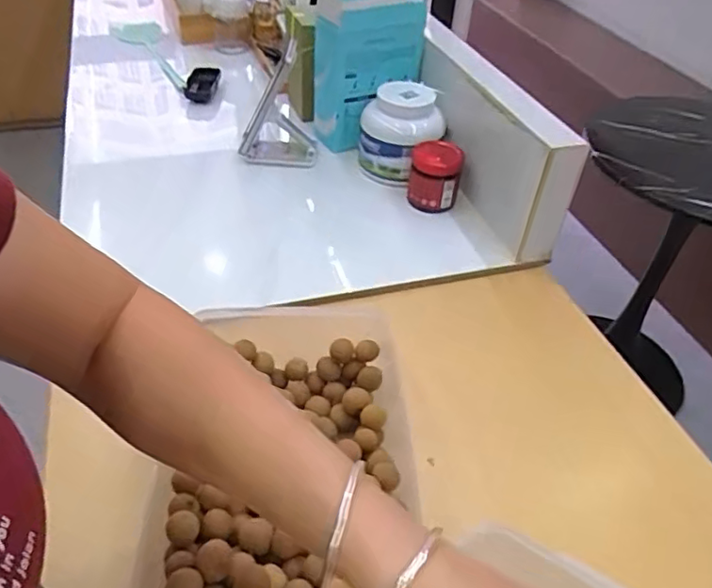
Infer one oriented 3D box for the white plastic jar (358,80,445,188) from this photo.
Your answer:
[{"bbox_3d":[0.062,-0.224,0.844,0.114,0.124,0.101,10,43,5],"label":"white plastic jar"}]

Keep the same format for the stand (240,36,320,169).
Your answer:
[{"bbox_3d":[-0.113,-0.271,0.842,0.112,0.188,0.075,0,44,-6],"label":"stand"}]

